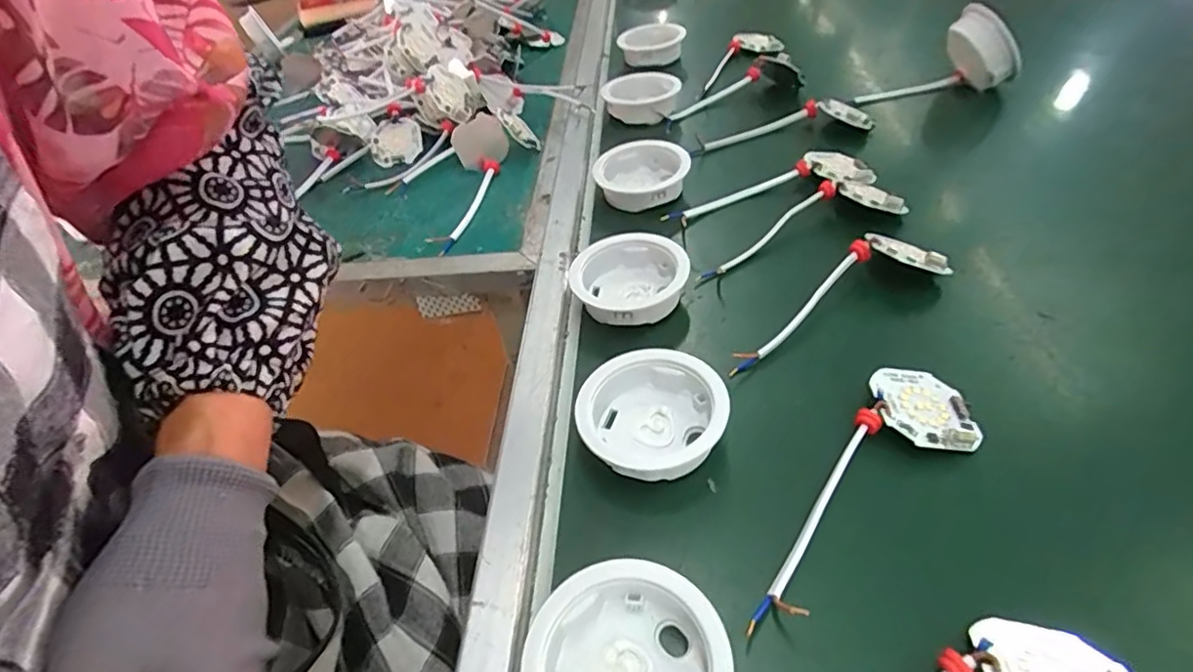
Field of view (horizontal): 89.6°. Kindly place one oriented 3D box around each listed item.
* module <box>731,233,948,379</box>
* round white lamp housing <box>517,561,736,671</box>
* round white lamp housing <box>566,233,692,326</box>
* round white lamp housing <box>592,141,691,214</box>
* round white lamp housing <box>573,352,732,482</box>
[{"bbox_3d":[0.145,-0.015,0.347,0.150,0.021,0.052,-38,52,-27],"label":"module"},{"bbox_3d":[0.010,0.123,0.218,0.070,0.028,0.070,-4,45,4],"label":"round white lamp housing"},{"bbox_3d":[0.020,-0.033,0.378,0.073,0.028,0.067,-4,45,4],"label":"round white lamp housing"},{"bbox_3d":[0.036,-0.125,0.468,0.071,0.035,0.074,-4,45,4],"label":"round white lamp housing"},{"bbox_3d":[0.027,0.039,0.303,0.071,0.029,0.059,-9,45,-1],"label":"round white lamp housing"}]

